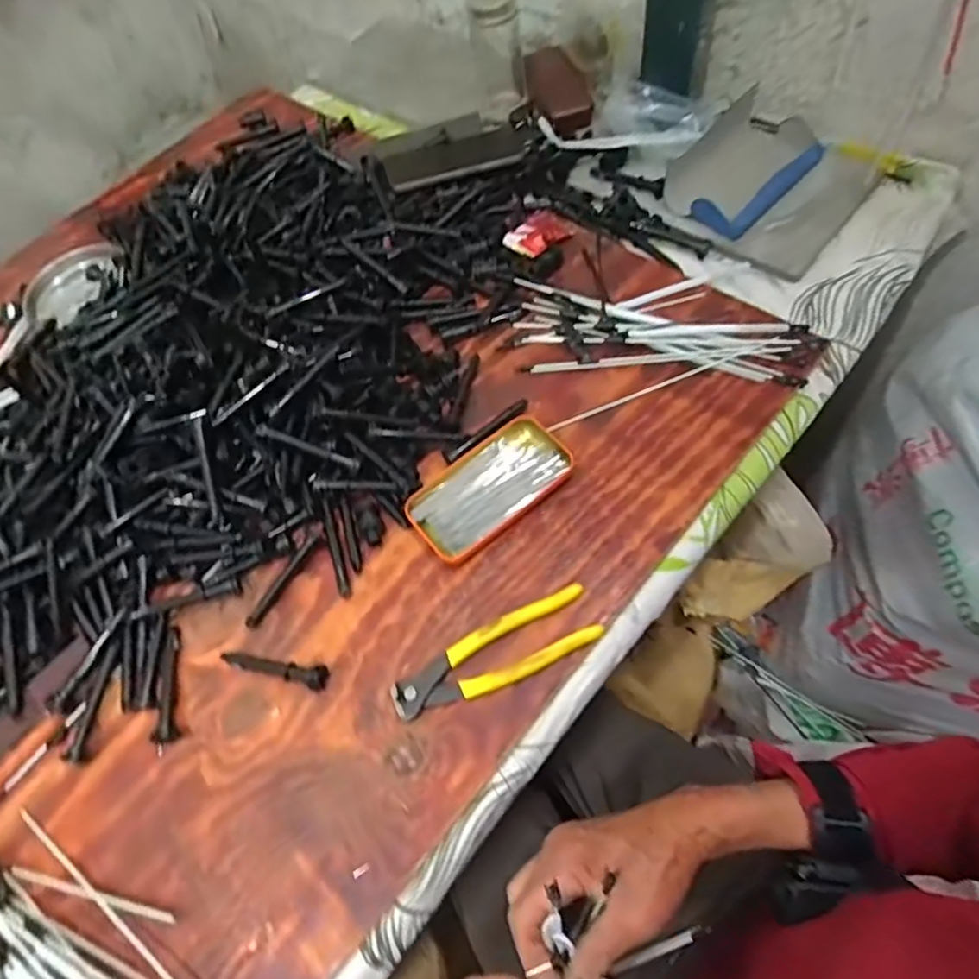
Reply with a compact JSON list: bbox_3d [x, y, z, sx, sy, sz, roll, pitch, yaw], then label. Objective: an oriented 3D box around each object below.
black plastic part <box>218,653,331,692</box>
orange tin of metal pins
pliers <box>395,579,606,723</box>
[{"bbox_3d":[-0.175,0.146,0.509,0.092,0.018,0.018,5,64,20],"label":"black plastic part"},{"bbox_3d":[-0.002,-0.004,0.553,0.145,0.018,0.081,-38,62,-12],"label":"orange tin of metal pins"},{"bbox_3d":[0.004,0.129,0.486,0.165,0.024,0.050,-24,60,-4],"label":"pliers"}]

